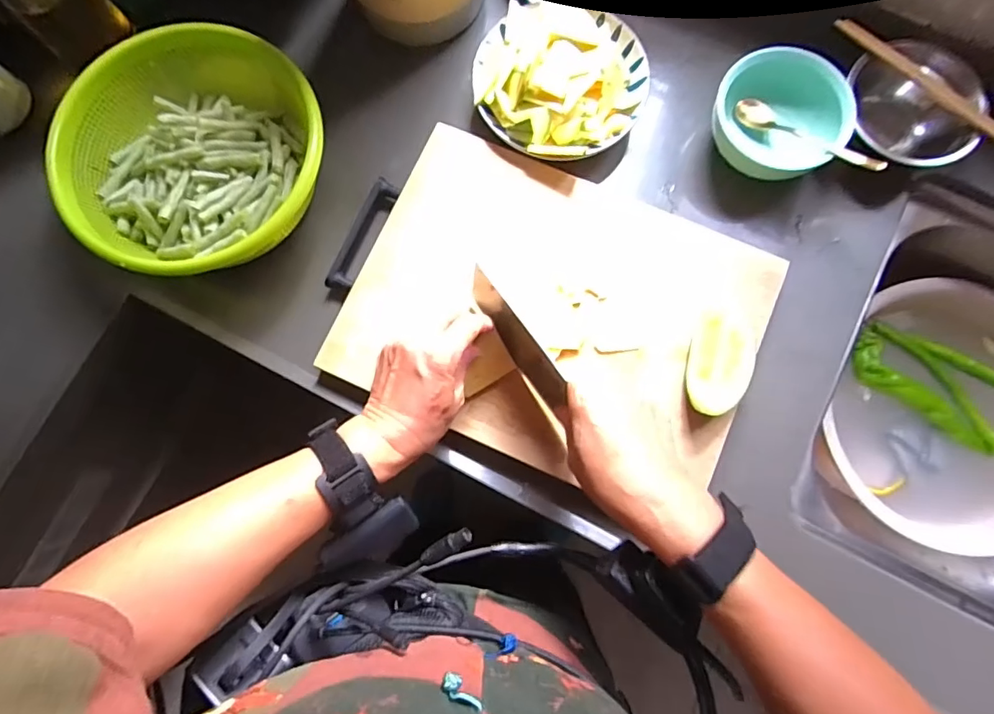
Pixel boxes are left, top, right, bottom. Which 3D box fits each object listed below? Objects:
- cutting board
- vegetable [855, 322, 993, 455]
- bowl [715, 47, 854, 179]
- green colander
[{"bbox_3d":[0.053,-0.043,0.470,0.367,0.012,0.277,24,82,5],"label":"cutting board"},{"bbox_3d":[0.574,0.062,0.585,0.295,0.052,0.124,34,82,6],"label":"vegetable"},{"bbox_3d":[0.285,-0.243,0.497,0.123,0.066,0.123,0,80,1],"label":"bowl"},{"bbox_3d":[-0.285,-0.195,0.486,0.233,0.090,0.226,0,80,1],"label":"green colander"}]

